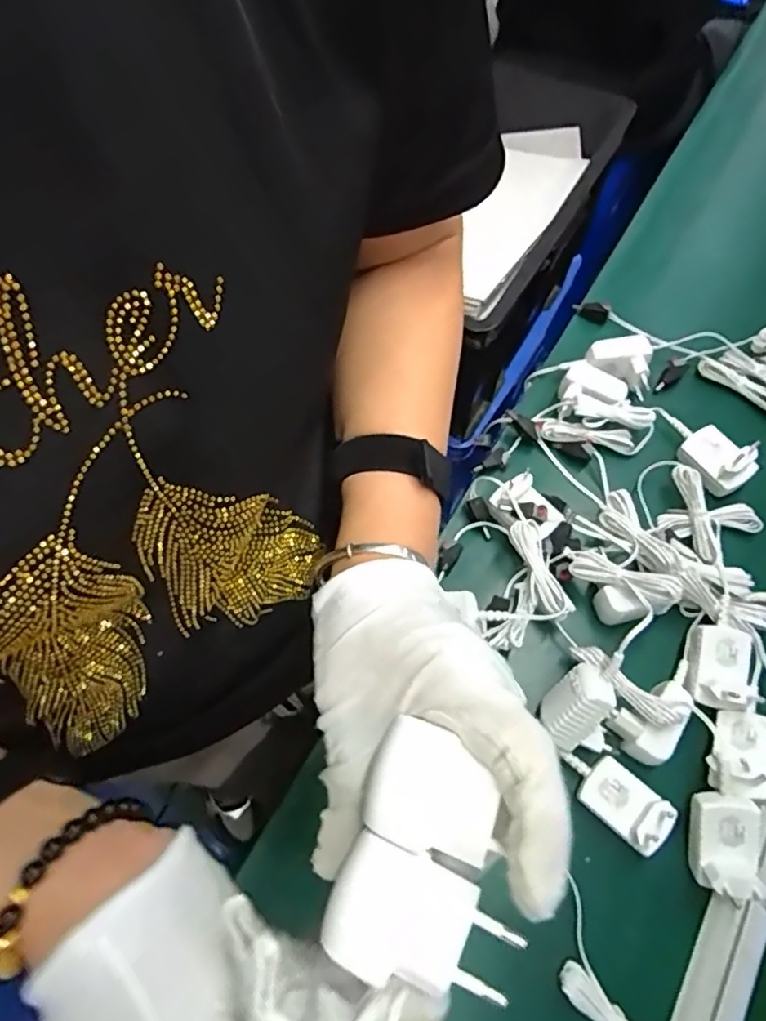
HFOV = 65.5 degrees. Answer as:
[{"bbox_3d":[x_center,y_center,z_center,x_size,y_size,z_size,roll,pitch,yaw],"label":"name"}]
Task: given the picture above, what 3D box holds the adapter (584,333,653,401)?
[{"bbox_3d":[0.234,-0.137,0.584,0.060,0.038,0.056,-1,65,1],"label":"adapter"}]

